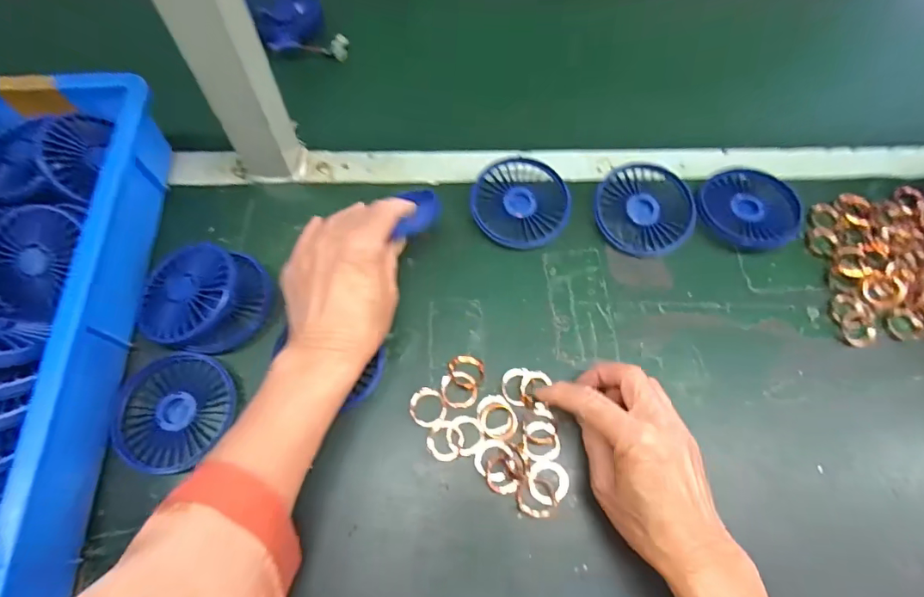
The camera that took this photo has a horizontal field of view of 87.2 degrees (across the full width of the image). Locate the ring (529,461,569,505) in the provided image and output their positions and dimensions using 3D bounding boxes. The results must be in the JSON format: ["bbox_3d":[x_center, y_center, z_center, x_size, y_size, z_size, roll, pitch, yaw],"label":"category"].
[{"bbox_3d":[0.063,0.134,0.353,0.029,0.004,0.029,0,66,-1],"label":"ring"}]

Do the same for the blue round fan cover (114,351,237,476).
[{"bbox_3d":[-0.221,0.085,0.371,0.084,0.014,0.087,0,66,-1],"label":"blue round fan cover"}]

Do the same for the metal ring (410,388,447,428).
[{"bbox_3d":[-0.026,0.084,0.373,0.028,0.005,0.029,0,66,-1],"label":"metal ring"}]

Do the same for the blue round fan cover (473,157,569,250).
[{"bbox_3d":[0.053,-0.088,0.445,0.084,0.017,0.088,0,66,-1],"label":"blue round fan cover"}]

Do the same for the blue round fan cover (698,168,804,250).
[{"bbox_3d":[0.260,-0.083,0.445,0.088,0.017,0.081,0,66,-1],"label":"blue round fan cover"}]

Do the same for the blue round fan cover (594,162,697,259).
[{"bbox_3d":[0.166,-0.082,0.443,0.087,0.020,0.087,0,66,-1],"label":"blue round fan cover"}]

